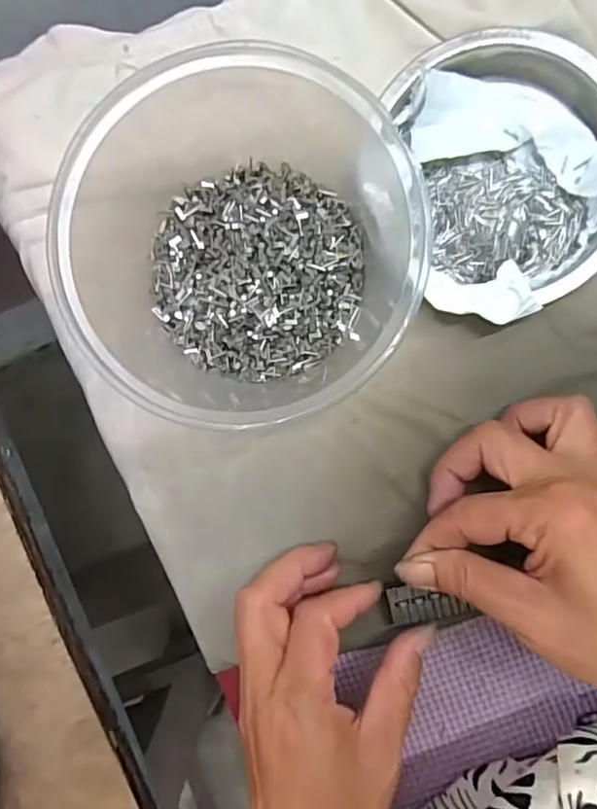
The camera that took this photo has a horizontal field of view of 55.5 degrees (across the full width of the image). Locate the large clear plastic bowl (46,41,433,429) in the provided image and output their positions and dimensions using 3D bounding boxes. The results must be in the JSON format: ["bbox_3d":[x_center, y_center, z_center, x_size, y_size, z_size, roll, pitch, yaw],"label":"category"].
[{"bbox_3d":[-0.030,-0.065,0.248,0.136,0.069,0.149,-11,89,0],"label":"large clear plastic bowl"}]

